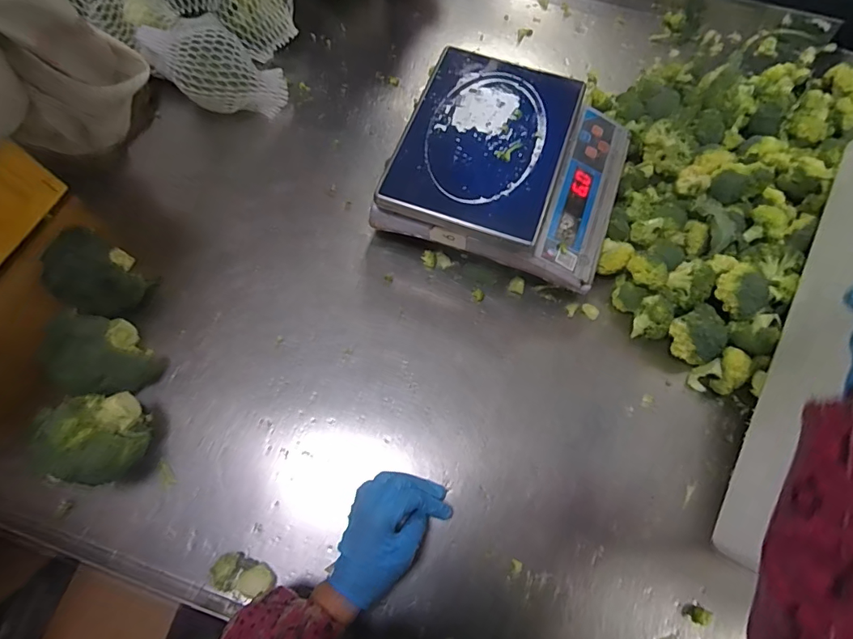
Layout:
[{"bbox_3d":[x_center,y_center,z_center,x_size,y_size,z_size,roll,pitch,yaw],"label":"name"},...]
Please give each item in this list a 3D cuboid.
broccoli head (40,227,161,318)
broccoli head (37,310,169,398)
[{"bbox_3d":[-0.413,-0.056,0.562,0.080,0.102,0.083,0,71,-1],"label":"broccoli head"},{"bbox_3d":[-0.385,0.045,0.536,0.098,0.095,0.086,42,75,12],"label":"broccoli head"}]

